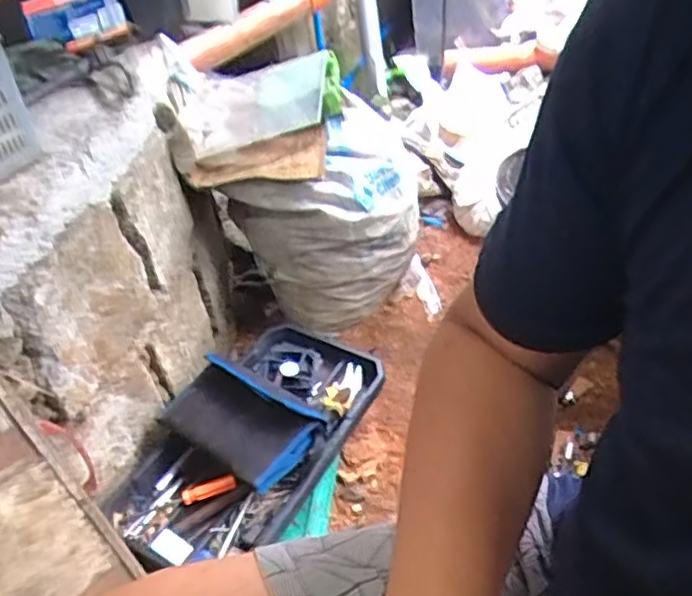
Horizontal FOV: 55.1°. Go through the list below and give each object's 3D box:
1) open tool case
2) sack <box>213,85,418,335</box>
[{"bbox_3d":[-0.135,0.184,0.976,0.241,0.102,0.446,19,46,27],"label":"open tool case"},{"bbox_3d":[-0.045,-0.166,1.321,0.353,0.360,0.306,-9,40,-2],"label":"sack"}]

